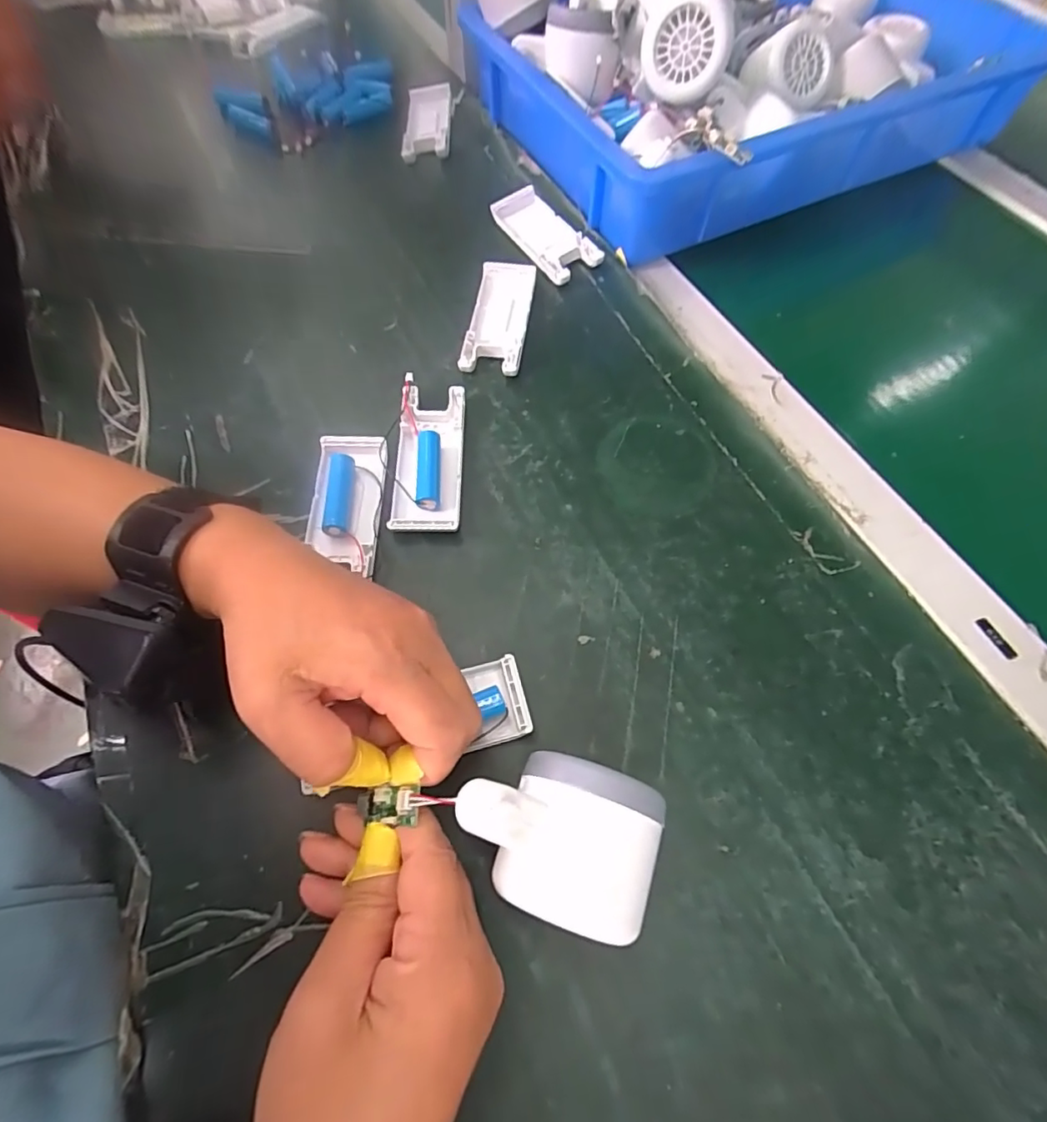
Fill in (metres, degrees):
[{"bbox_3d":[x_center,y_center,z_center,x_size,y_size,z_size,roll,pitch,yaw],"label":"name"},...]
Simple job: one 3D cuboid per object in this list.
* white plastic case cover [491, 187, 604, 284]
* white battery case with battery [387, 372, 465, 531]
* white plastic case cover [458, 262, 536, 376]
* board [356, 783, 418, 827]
[{"bbox_3d":[0.016,-0.254,0.421,0.043,0.018,0.102,-26,66,-12],"label":"white plastic case cover"},{"bbox_3d":[-0.059,-0.065,0.329,0.042,0.015,0.104,-1,64,0],"label":"white battery case with battery"},{"bbox_3d":[-0.017,-0.174,0.389,0.040,0.012,0.104,7,64,4],"label":"white plastic case cover"},{"bbox_3d":[-0.055,0.099,0.218,0.030,0.005,0.014,-19,60,26],"label":"board"}]

